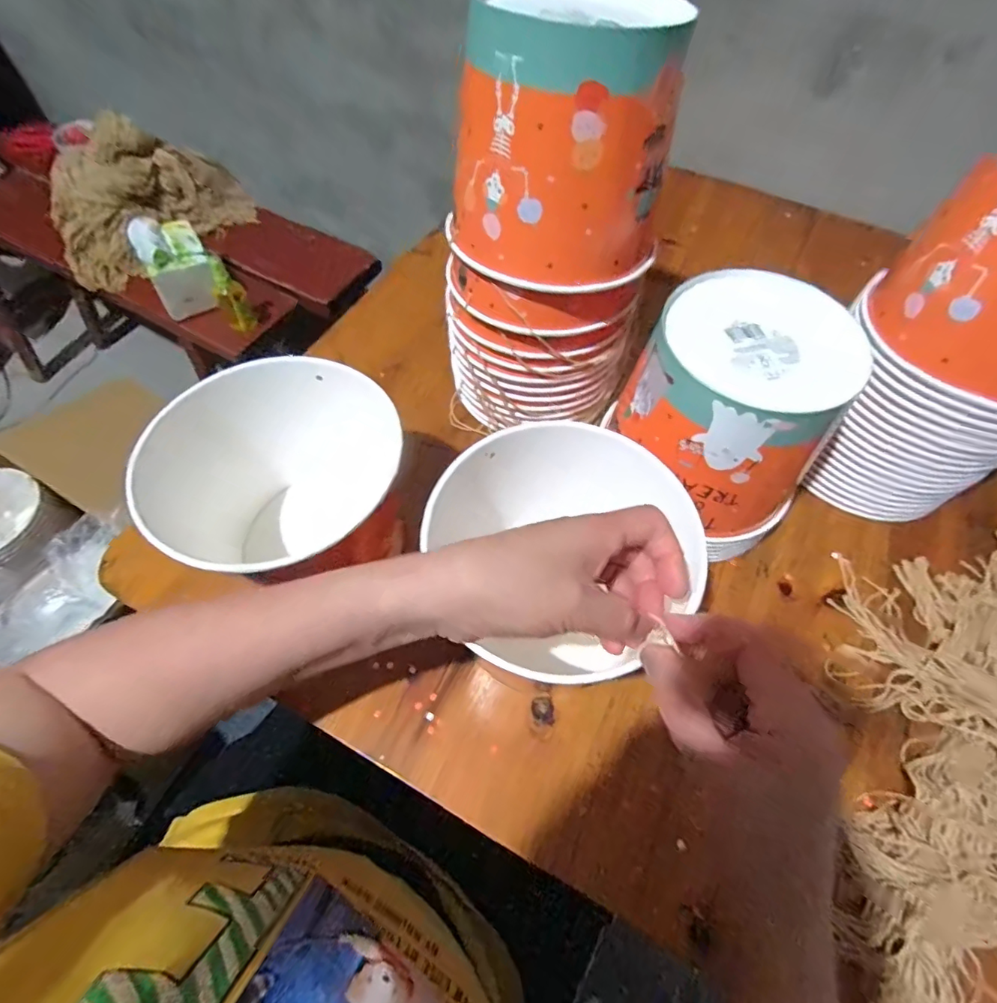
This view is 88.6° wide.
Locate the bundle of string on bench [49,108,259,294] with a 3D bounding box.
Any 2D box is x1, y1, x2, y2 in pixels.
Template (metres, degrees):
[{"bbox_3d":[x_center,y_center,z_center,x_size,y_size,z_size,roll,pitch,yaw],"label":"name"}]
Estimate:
[{"bbox_3d":[-0.628,-0.545,0.924,0.328,0.169,0.188,-26,64,-17],"label":"bundle of string on bench"}]

